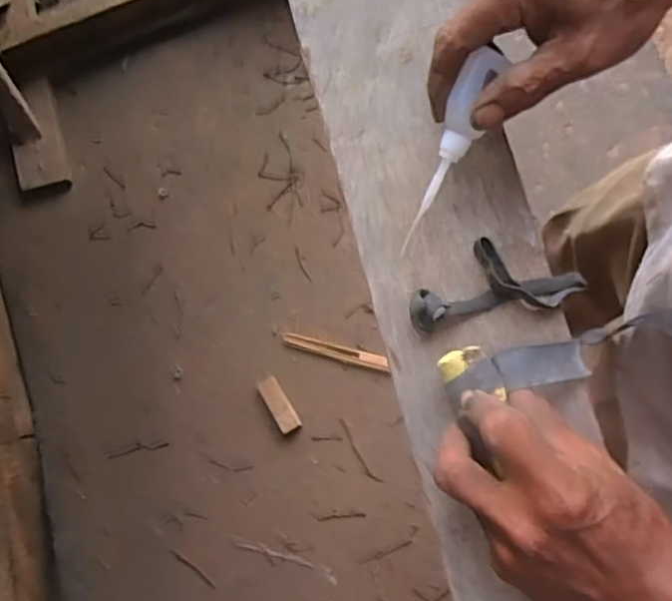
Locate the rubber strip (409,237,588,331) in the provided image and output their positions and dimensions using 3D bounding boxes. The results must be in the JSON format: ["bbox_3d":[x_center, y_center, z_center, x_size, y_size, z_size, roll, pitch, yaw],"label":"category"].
[{"bbox_3d":[0.098,-0.013,0.381,0.107,0.015,0.047,-11,80,2],"label":"rubber strip"}]

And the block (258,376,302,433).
[{"bbox_3d":[-0.114,0.210,1.214,0.045,0.035,0.117,-32,80,-2],"label":"block"}]

